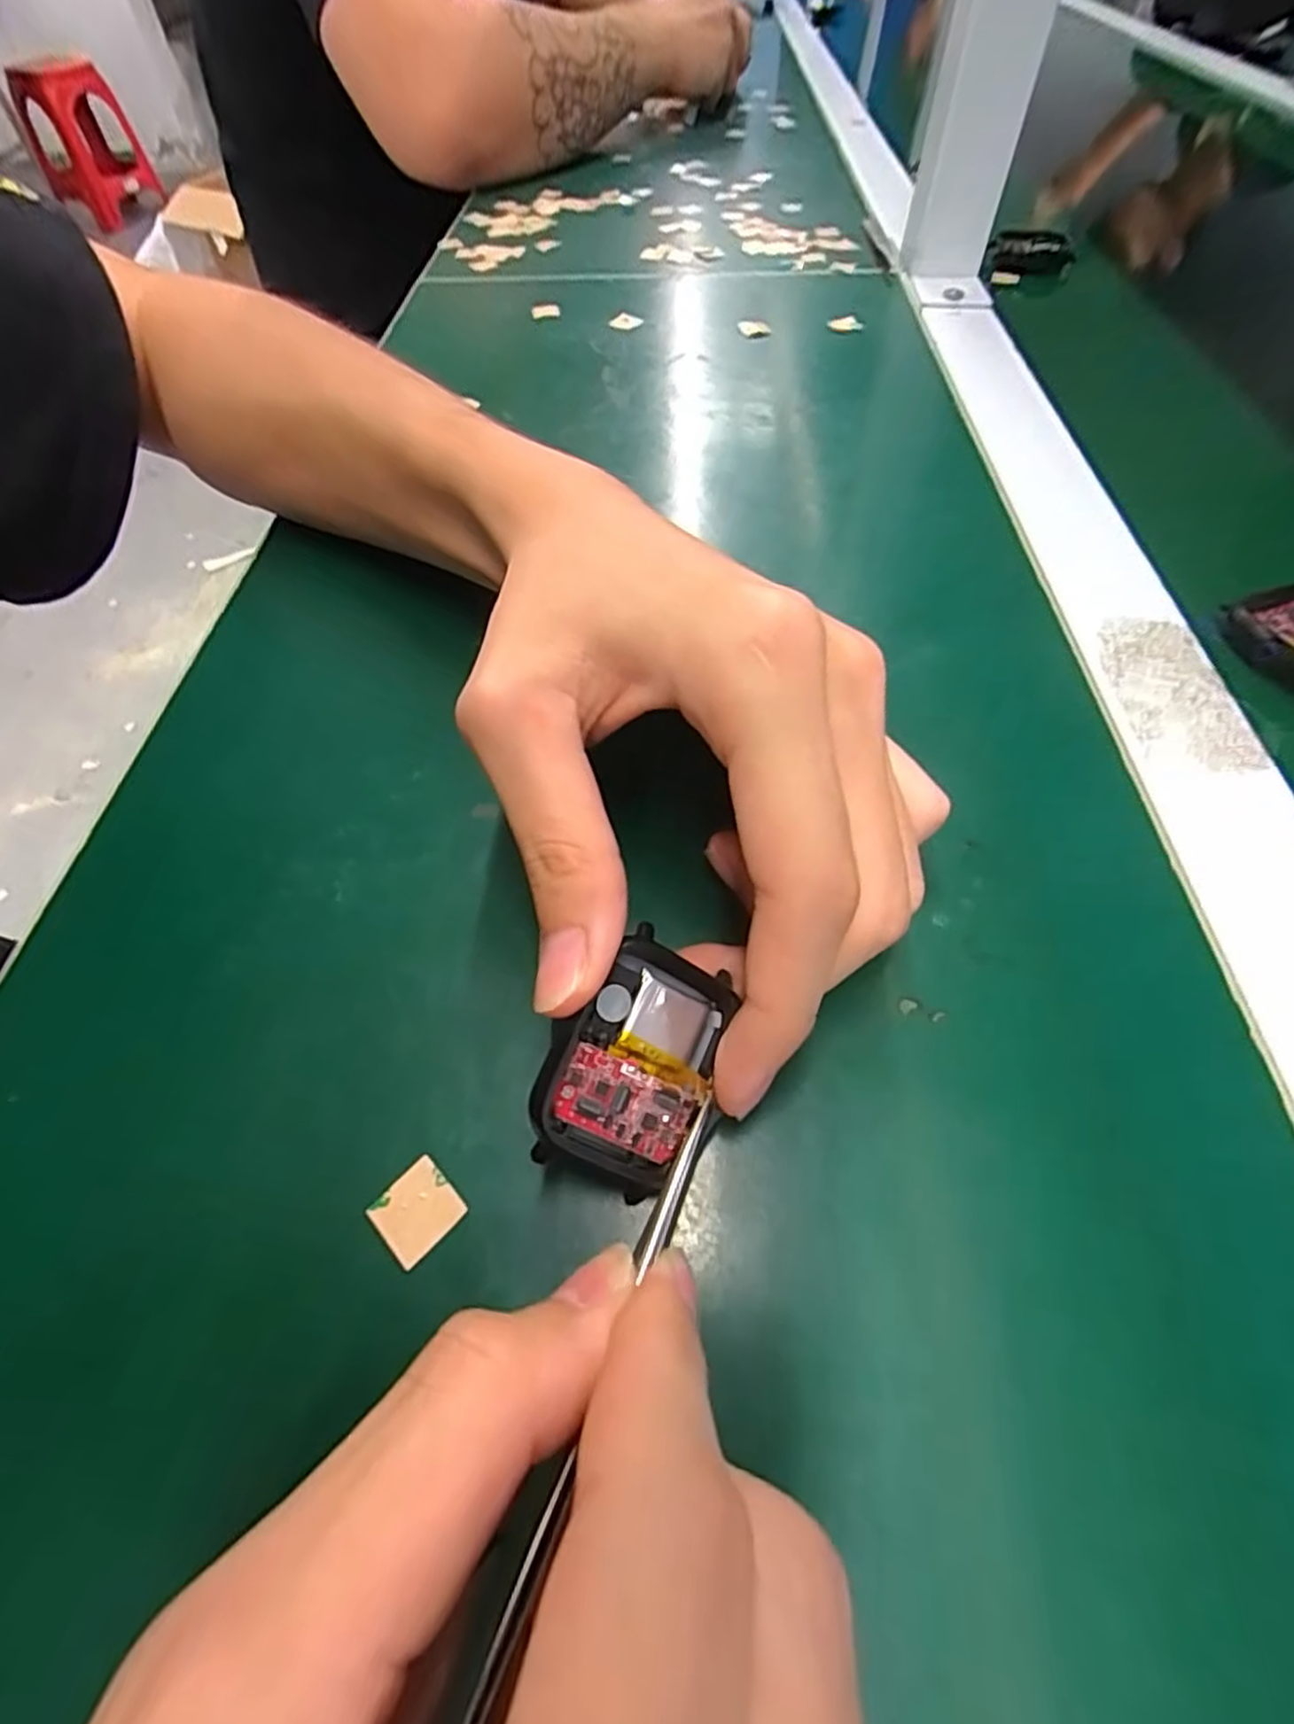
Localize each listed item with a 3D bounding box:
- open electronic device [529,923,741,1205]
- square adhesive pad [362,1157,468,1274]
[{"bbox_3d":[-0.002,0.040,0.140,0.034,0.005,0.046,33,73,-22],"label":"open electronic device"},{"bbox_3d":[-0.047,0.070,0.141,0.015,0.004,0.015,38,65,25],"label":"square adhesive pad"}]

